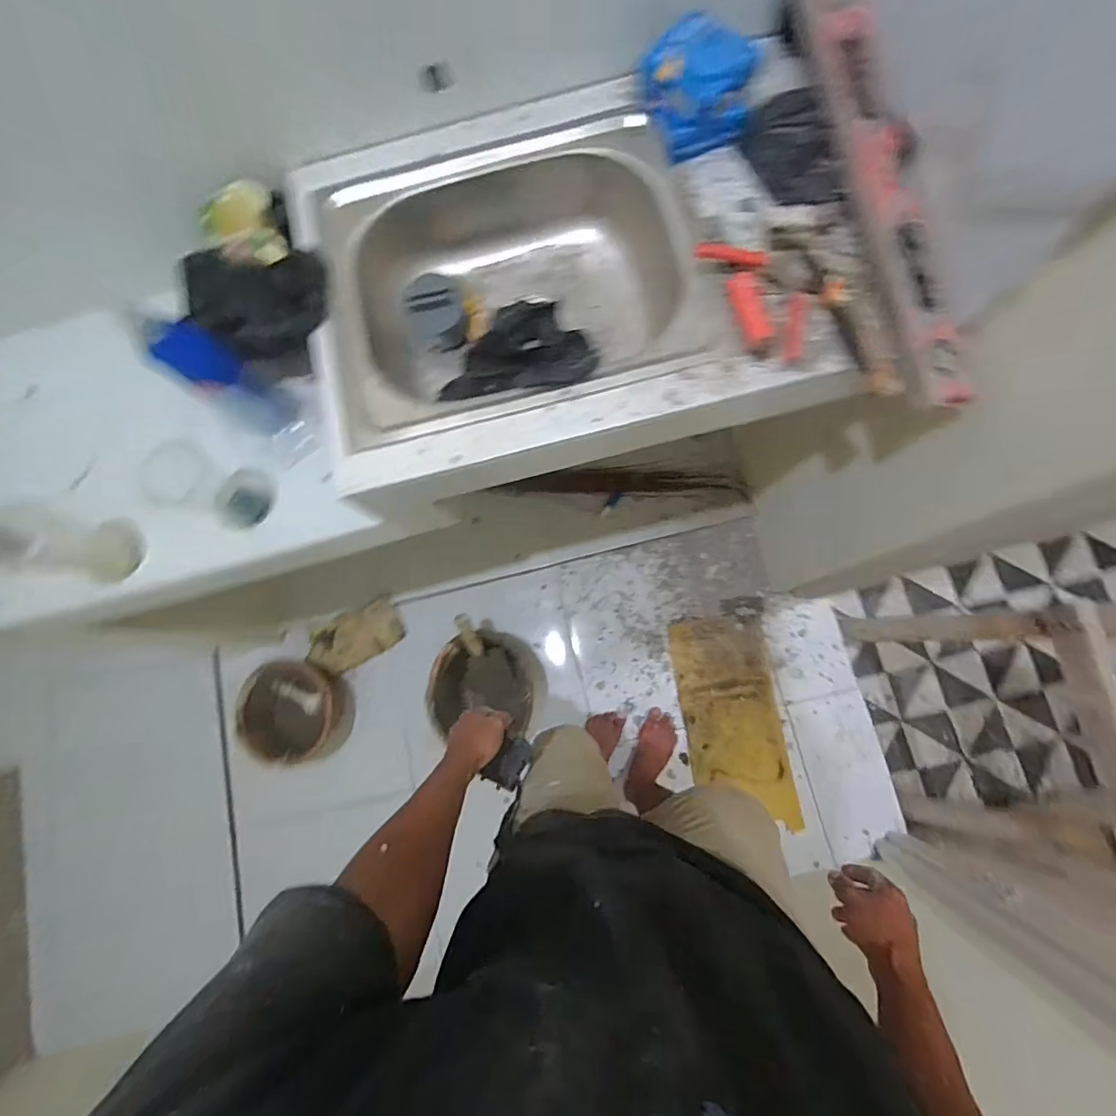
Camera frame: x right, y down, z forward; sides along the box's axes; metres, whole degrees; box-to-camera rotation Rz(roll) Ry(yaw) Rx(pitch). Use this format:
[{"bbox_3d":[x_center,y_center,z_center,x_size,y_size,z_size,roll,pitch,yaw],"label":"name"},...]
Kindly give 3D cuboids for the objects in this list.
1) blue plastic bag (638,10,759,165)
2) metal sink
[{"bbox_3d":[0.180,-0.590,0.642,0.138,0.070,0.120,-12,79,2],"label":"blue plastic bag"},{"bbox_3d":[-0.064,-0.373,0.730,0.493,0.139,0.417,-16,78,1],"label":"metal sink"}]

